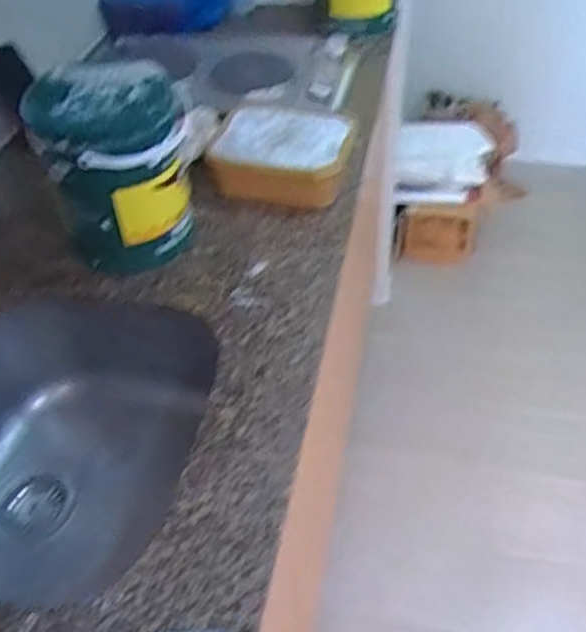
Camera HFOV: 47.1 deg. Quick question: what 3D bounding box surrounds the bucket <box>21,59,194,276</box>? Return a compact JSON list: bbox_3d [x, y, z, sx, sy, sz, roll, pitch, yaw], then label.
[{"bbox_3d":[-0.217,-0.183,0.842,0.162,0.202,0.178,-2,47,2],"label":"bucket"}]

